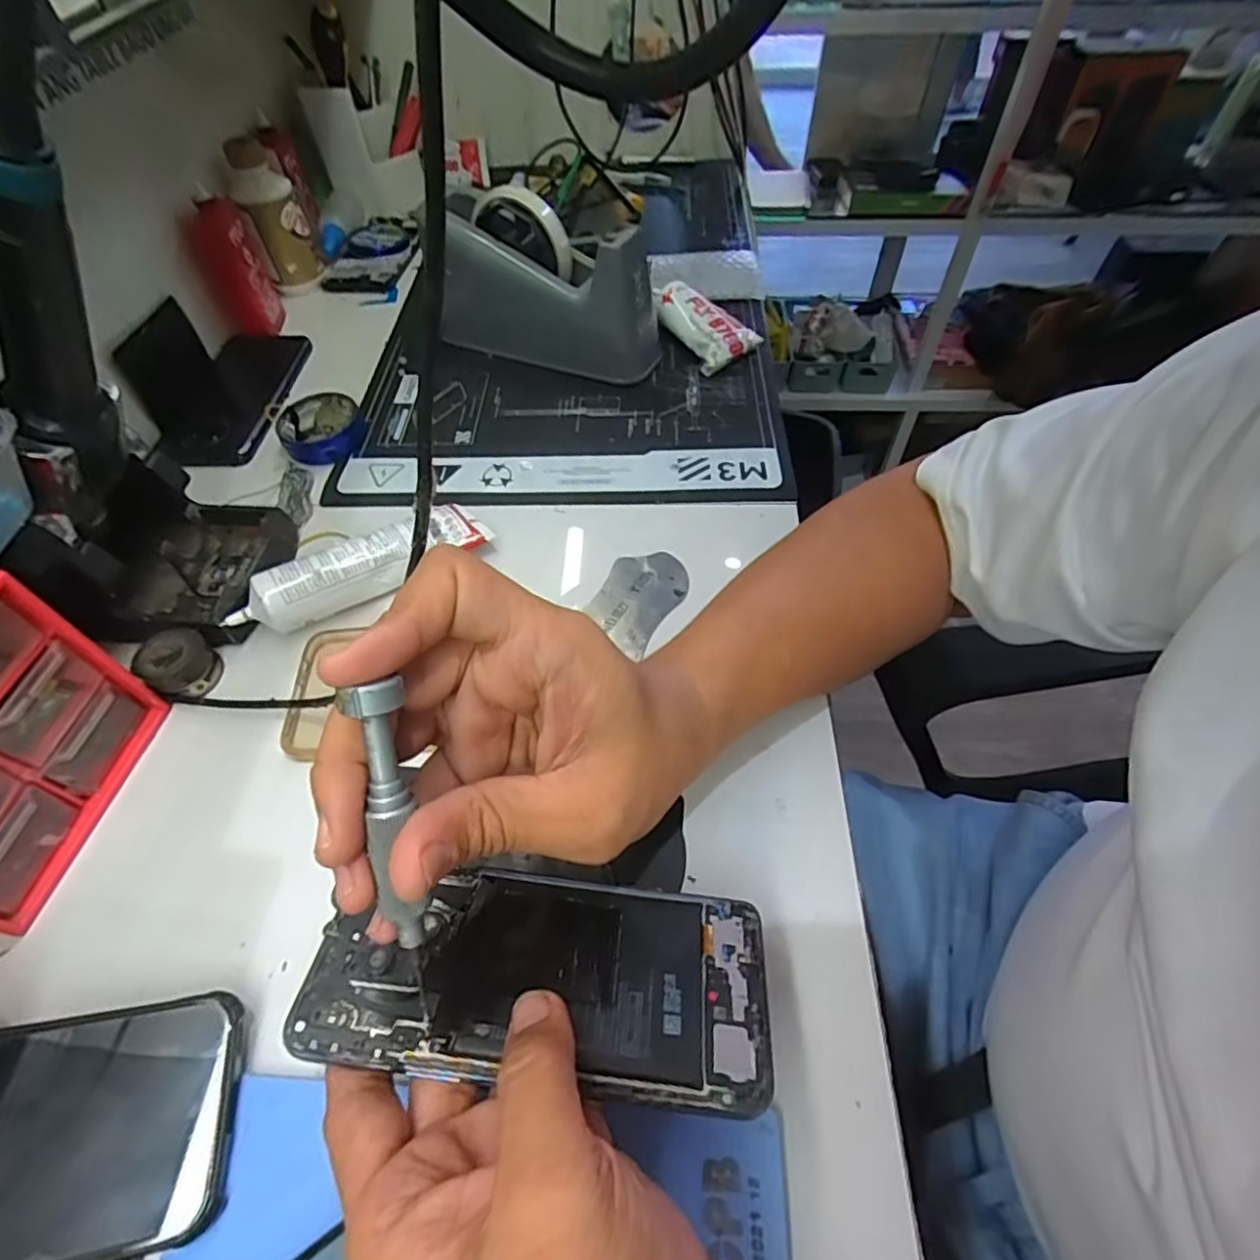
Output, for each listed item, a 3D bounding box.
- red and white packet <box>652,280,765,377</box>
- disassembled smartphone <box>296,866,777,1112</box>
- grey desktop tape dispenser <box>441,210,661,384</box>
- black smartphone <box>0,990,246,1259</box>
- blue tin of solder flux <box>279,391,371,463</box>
[{"bbox_3d":[0.062,-0.262,0.550,0.059,0.032,0.095,-30,59,-19],"label":"red and white packet"},{"bbox_3d":[-0.030,0.122,0.233,0.157,0.004,0.071,7,38,0],"label":"disassembled smartphone"},{"bbox_3d":[-0.074,-0.271,0.525,0.197,0.099,0.057,13,56,10],"label":"grey desktop tape dispenser"},{"bbox_3d":[-0.231,0.182,0.224,0.163,0.008,0.075,-1,52,-18],"label":"black smartphone"},{"bbox_3d":[-0.235,-0.157,0.496,0.061,0.018,0.065,-1,54,1],"label":"blue tin of solder flux"}]

